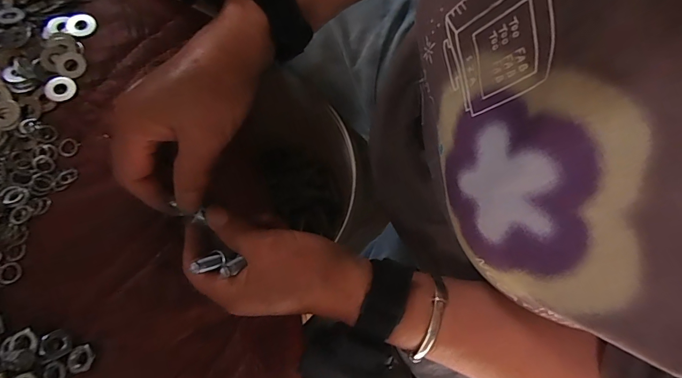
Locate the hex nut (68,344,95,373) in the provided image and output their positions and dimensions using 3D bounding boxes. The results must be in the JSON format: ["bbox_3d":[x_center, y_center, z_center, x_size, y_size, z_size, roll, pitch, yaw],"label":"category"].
[{"bbox_3d":[-0.164,0.107,0.245,0.014,0.004,0.016,14,73,3],"label":"hex nut"}]

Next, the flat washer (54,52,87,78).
[{"bbox_3d":[-0.215,-0.099,0.310,0.022,0.004,0.021,-13,73,-5],"label":"flat washer"}]

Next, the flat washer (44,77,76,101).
[{"bbox_3d":[-0.220,-0.079,0.304,0.022,0.004,0.020,-23,74,-8],"label":"flat washer"}]

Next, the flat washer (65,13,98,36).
[{"bbox_3d":[-0.216,-0.137,0.324,0.022,0.004,0.022,0,73,-1],"label":"flat washer"}]

